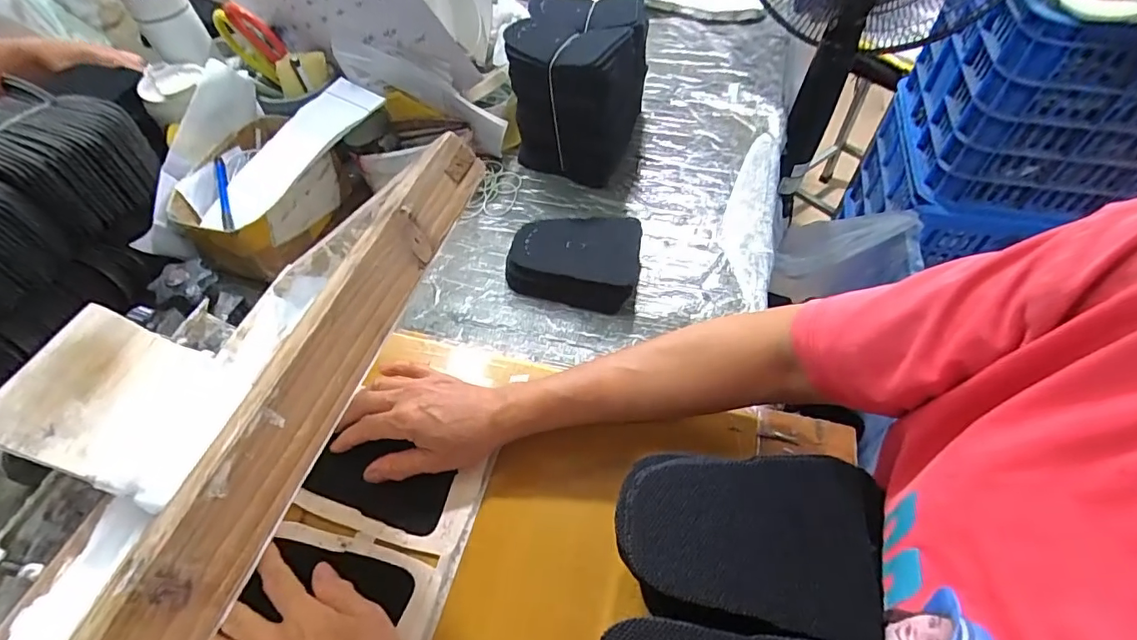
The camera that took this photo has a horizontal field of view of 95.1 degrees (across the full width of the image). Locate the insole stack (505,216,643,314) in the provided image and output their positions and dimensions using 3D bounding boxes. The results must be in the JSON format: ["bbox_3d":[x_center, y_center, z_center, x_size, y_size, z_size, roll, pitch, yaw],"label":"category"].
[{"bbox_3d":[0.008,-0.068,0.582,0.140,0.049,0.097,11,56,11],"label":"insole stack"}]

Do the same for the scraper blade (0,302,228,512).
[{"bbox_3d":[-0.296,0.052,0.348,0.107,0.012,0.103,37,45,-24],"label":"scraper blade"}]

